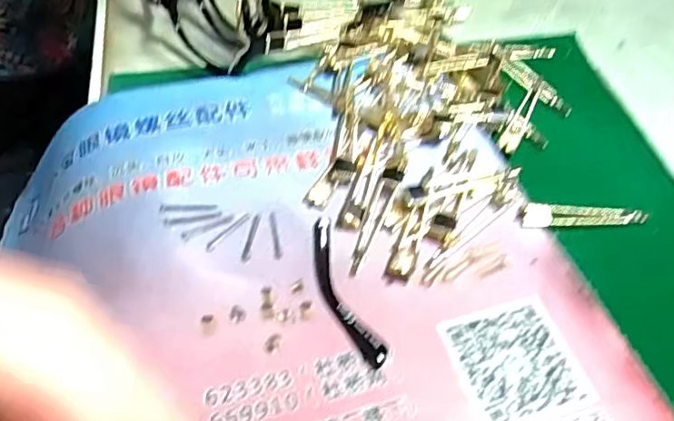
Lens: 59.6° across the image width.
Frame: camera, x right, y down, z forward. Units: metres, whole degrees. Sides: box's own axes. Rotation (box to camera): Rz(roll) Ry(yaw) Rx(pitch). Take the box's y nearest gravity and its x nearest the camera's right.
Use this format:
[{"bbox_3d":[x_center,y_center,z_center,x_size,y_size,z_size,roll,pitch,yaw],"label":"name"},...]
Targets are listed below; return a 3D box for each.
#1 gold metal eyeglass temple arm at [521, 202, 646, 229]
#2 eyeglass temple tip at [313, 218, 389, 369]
[{"bbox_3d":[0.123,0.003,0.293,0.064,0.006,0.011,0,53,-4],"label":"gold metal eyeglass temple arm"},{"bbox_3d":[0.001,0.035,0.257,0.015,0.004,0.074,-16,56,-15],"label":"eyeglass temple tip"}]

